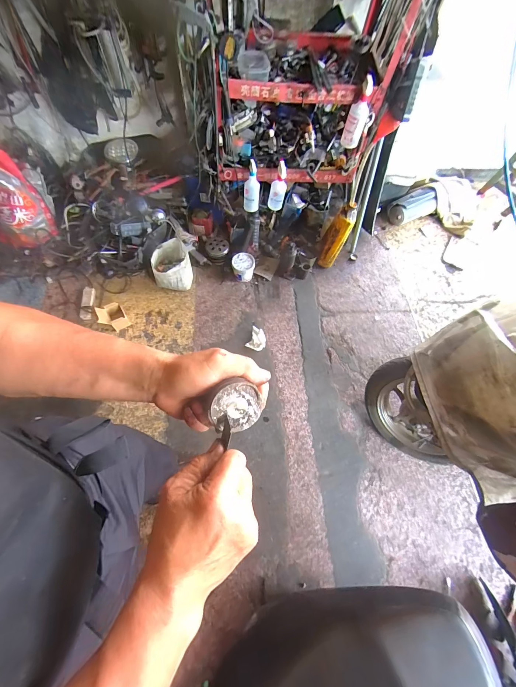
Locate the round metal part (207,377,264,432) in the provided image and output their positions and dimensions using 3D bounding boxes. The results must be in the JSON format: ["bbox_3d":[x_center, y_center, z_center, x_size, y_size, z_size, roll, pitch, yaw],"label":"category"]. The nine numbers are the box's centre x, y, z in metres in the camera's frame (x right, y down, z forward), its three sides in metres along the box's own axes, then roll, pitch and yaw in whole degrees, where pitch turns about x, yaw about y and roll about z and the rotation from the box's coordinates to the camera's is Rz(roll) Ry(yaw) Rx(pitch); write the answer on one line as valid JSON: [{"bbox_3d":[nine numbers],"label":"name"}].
[{"bbox_3d":[-0.026,0.059,0.286,0.051,0.028,0.051,-5,105,-19],"label":"round metal part"}]

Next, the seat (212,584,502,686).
[{"bbox_3d":[0.232,0.836,0.705,0.672,0.165,0.355,-15,66,-10],"label":"seat"}]

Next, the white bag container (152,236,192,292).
[{"bbox_3d":[-0.421,-0.363,1.425,0.179,0.228,0.184,-15,66,-10],"label":"white bag container"}]

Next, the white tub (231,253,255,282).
[{"bbox_3d":[-0.078,-0.404,1.525,0.121,0.106,0.117,1,64,-3],"label":"white tub"}]

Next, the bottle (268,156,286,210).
[{"bbox_3d":[0.099,-0.757,1.382,0.077,0.229,0.061,18,41,5],"label":"bottle"}]

